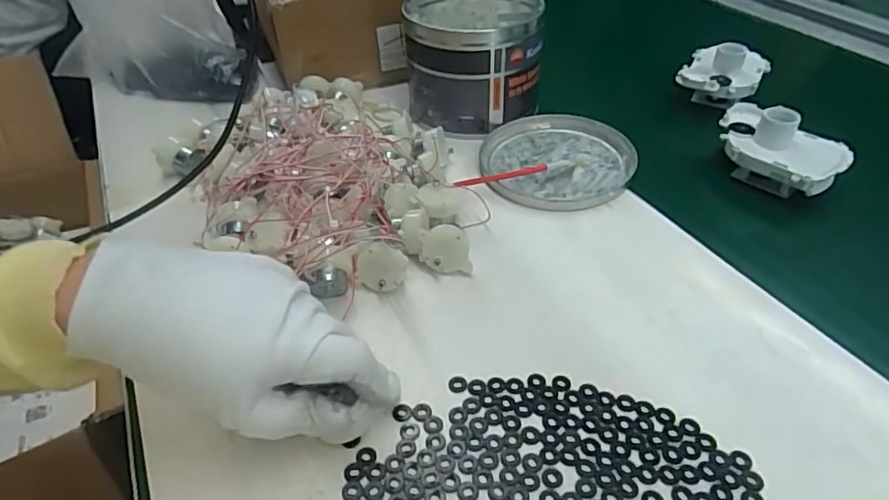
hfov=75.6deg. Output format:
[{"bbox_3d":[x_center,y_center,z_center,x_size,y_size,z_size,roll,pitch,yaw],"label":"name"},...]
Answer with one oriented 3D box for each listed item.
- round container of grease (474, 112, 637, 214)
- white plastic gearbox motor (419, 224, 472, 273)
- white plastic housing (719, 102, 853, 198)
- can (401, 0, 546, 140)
[{"bbox_3d":[0.097,-0.078,0.500,0.126,0.015,0.128,-2,41,2],"label":"round container of grease"},{"bbox_3d":[0.002,-0.002,0.404,0.034,0.033,0.021,-1,22,7],"label":"white plastic gearbox motor"},{"bbox_3d":[0.269,-0.084,0.467,0.063,0.057,0.103,-25,46,-22],"label":"white plastic housing"},{"bbox_3d":[0.029,-0.184,0.555,0.125,0.104,0.131,5,42,9],"label":"can"}]

